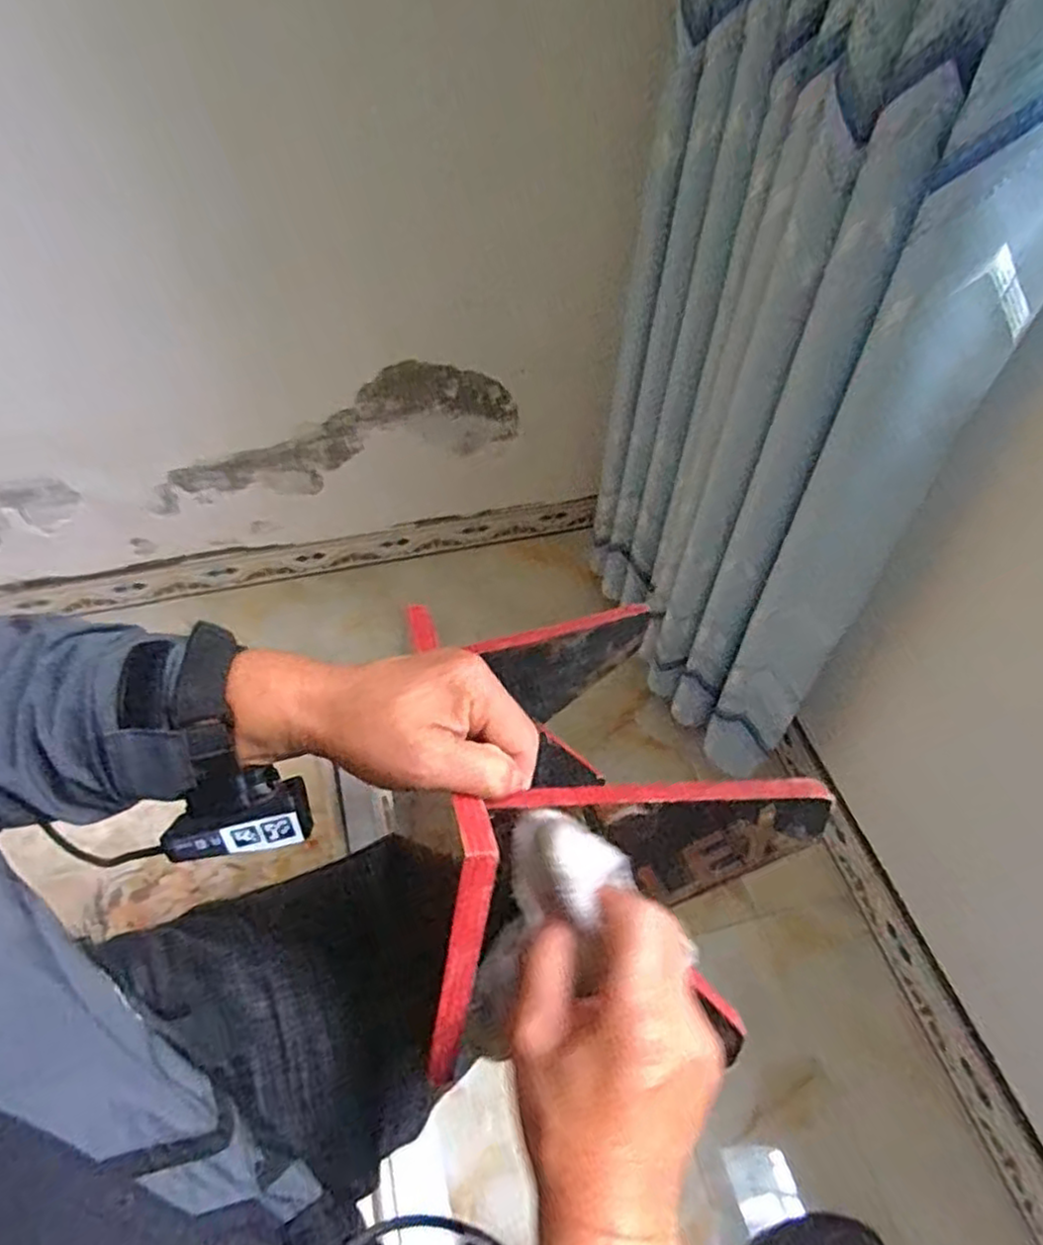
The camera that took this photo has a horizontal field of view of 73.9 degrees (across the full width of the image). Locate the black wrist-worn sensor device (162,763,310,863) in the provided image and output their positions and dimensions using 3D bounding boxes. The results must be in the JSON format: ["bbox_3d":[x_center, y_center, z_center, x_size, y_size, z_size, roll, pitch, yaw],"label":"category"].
[{"bbox_3d":[-0.148,0.098,0.359,0.070,0.030,0.037,-12,54,-11],"label":"black wrist-worn sensor device"}]

